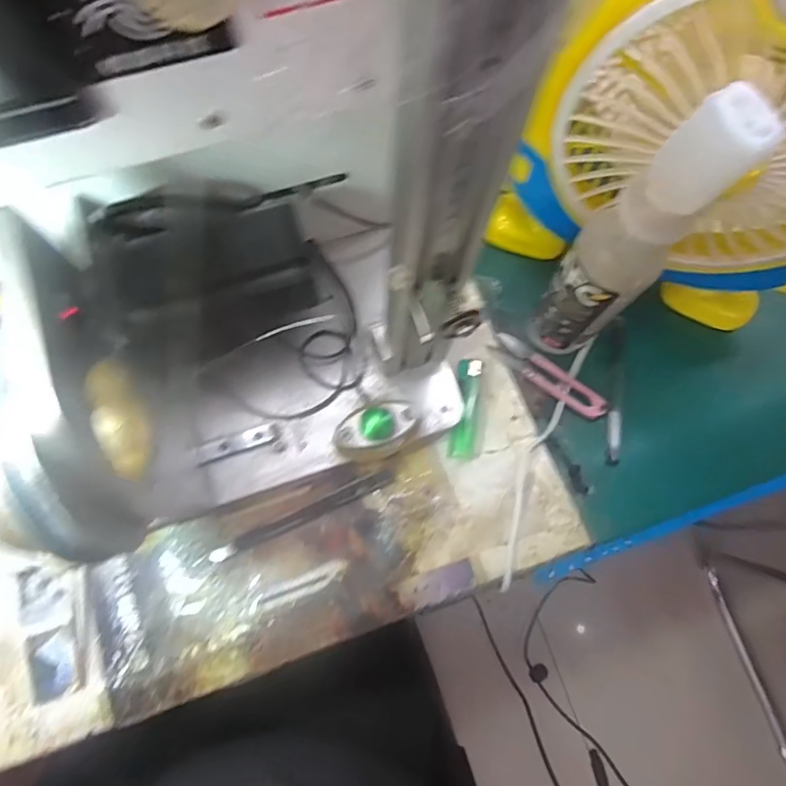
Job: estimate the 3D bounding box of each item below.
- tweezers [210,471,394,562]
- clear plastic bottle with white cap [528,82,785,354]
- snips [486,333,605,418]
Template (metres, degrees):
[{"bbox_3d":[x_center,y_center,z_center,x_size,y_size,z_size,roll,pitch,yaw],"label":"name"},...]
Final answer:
[{"bbox_3d":[-0.066,0.090,0.380,0.140,0.012,0.010,-24,77,-8],"label":"tweezers"},{"bbox_3d":[0.130,-0.077,0.311,0.036,0.223,0.051,-38,79,-11],"label":"clear plastic bottle with white cap"},{"bbox_3d":[0.123,-0.014,0.412,0.098,0.013,0.025,37,77,8],"label":"snips"}]

